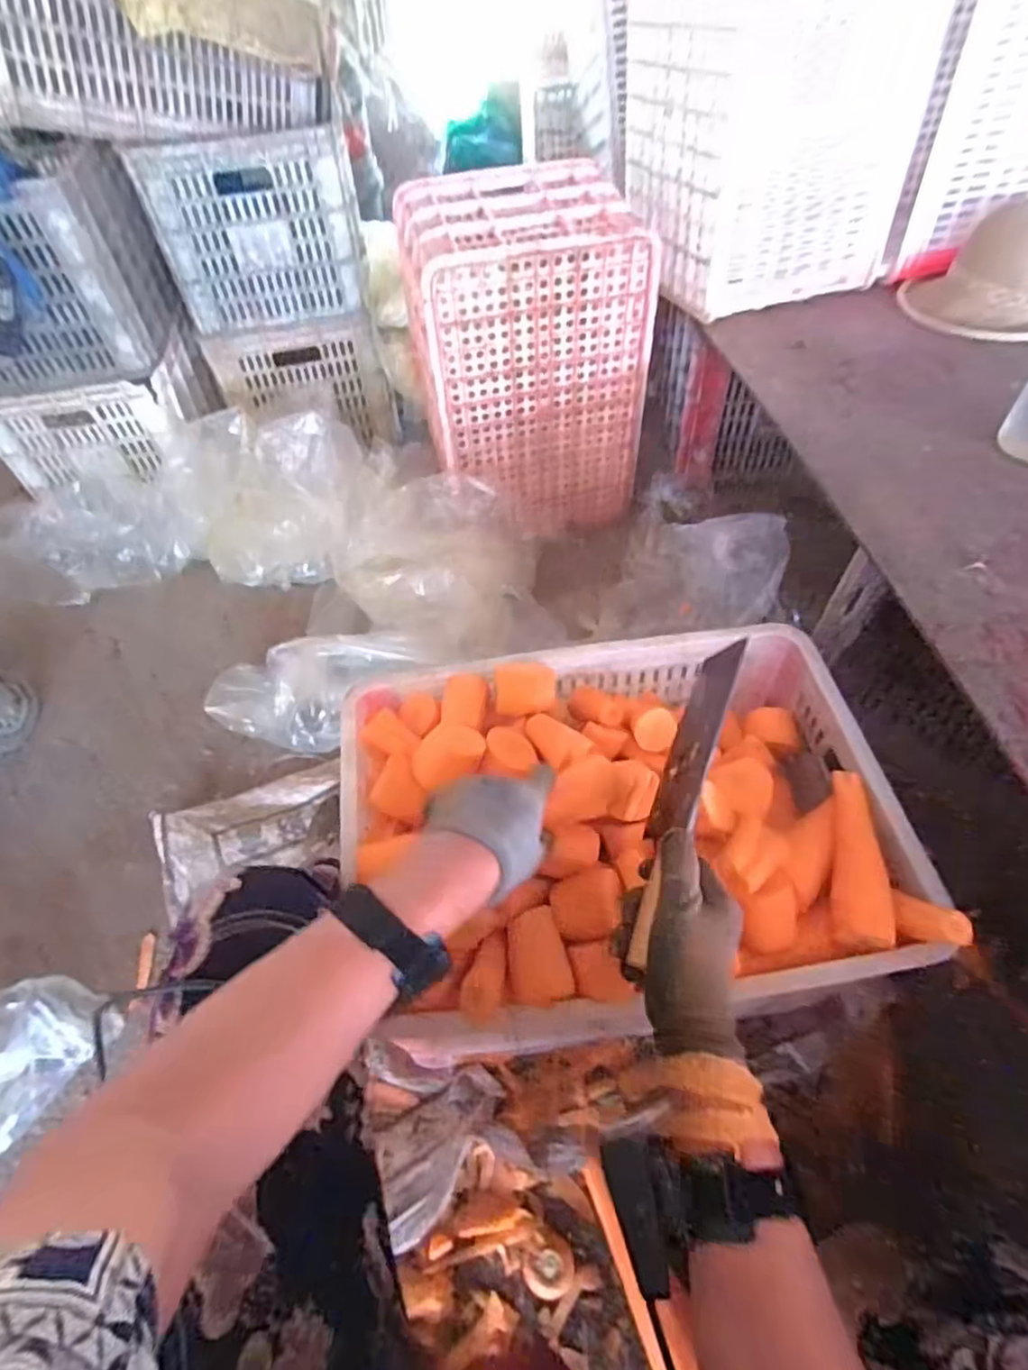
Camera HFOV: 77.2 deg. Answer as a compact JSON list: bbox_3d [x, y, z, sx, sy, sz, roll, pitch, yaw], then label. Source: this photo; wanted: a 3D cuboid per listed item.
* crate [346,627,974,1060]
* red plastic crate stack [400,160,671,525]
[{"bbox_3d":[0.092,0.114,0.621,0.499,0.134,0.345,-7,53,0],"label":"crate"},{"bbox_3d":[0.020,-0.534,1.101,0.336,0.463,0.316,-17,54,-8],"label":"red plastic crate stack"}]

